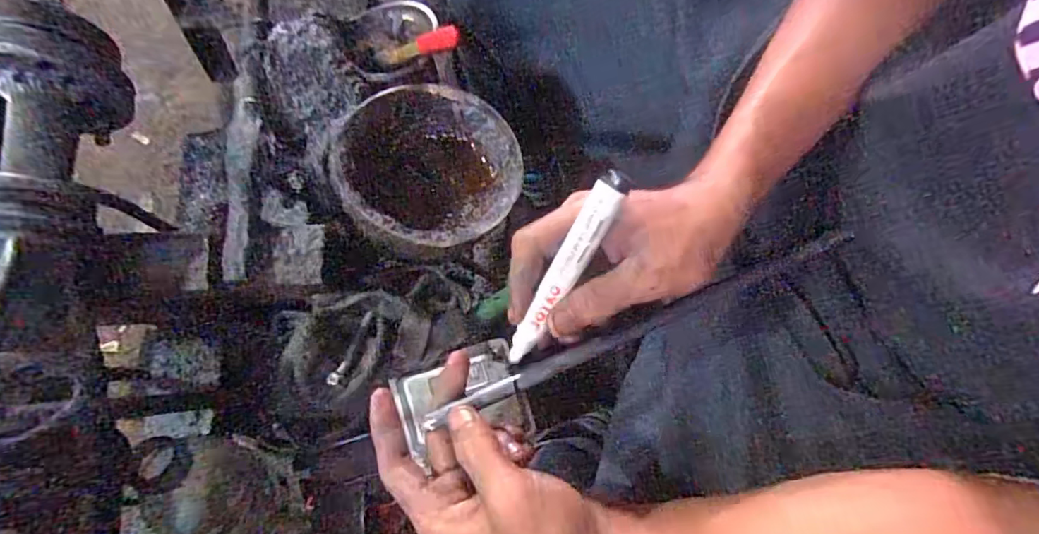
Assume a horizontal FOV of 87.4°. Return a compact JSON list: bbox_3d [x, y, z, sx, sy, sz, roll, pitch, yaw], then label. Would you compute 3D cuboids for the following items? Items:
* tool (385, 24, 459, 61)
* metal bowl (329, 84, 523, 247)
[{"bbox_3d":[-0.064,-0.139,0.344,0.011,0.114,0.011,-8,107,-29],"label":"tool"},{"bbox_3d":[-0.063,-0.068,0.383,0.127,0.041,0.127,7,68,-17],"label":"metal bowl"}]

